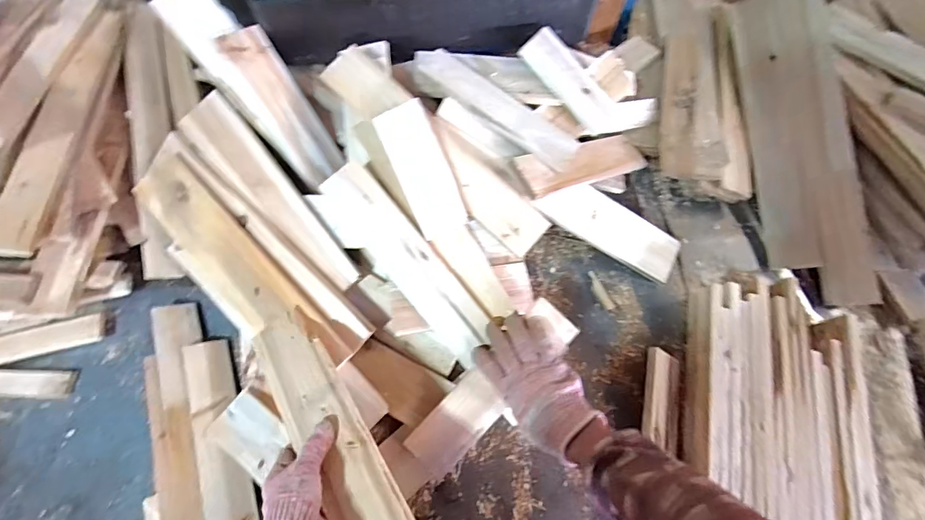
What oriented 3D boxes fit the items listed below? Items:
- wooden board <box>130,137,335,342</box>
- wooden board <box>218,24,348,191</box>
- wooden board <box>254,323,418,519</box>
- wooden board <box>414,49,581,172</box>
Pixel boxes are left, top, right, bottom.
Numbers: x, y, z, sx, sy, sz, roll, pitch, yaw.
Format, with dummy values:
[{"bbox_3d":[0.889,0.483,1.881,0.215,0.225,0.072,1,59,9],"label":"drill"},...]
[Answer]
[{"bbox_3d":[-0.355,-0.019,0.625,0.101,0.021,0.329,-41,86,-5],"label":"wooden board"},{"bbox_3d":[-0.276,-0.232,0.673,0.083,0.025,0.237,-35,108,-15],"label":"wooden board"},{"bbox_3d":[-0.143,0.206,0.480,0.076,0.016,0.370,-34,55,-14],"label":"wooden board"},{"bbox_3d":[0.047,-0.240,0.664,0.290,0.019,0.073,38,64,-1],"label":"wooden board"}]

